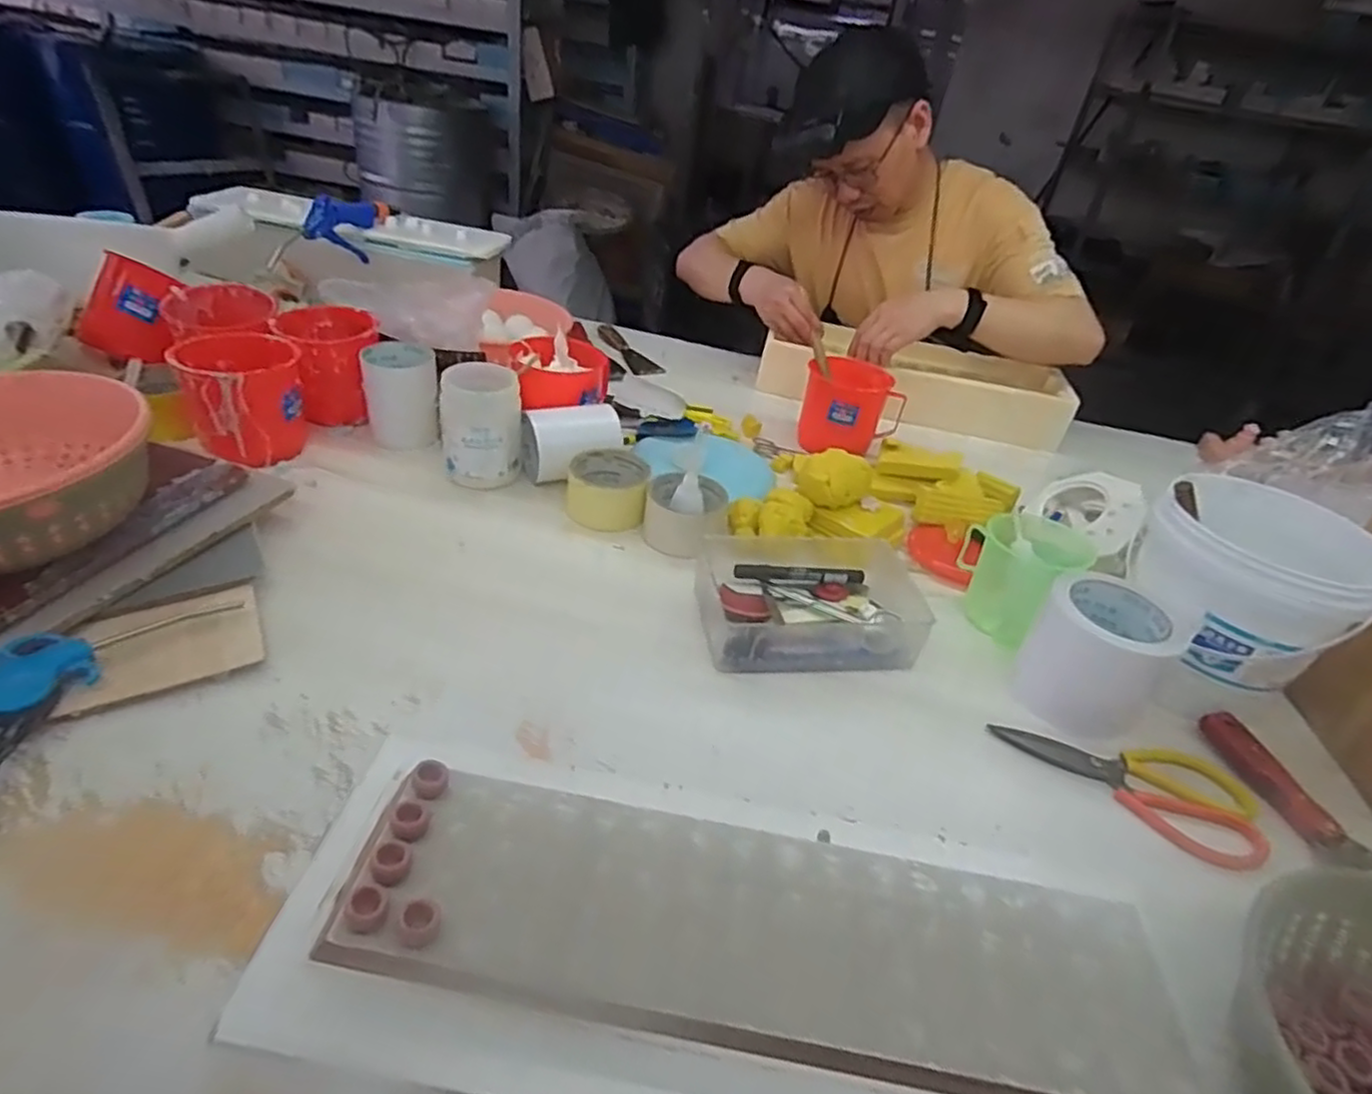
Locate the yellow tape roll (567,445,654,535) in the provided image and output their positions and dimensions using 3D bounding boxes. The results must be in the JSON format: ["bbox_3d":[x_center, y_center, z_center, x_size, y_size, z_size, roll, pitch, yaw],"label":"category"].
[{"bbox_3d":[-0.084,-0.065,0.785,0.085,0.047,0.091,3,38,-3],"label":"yellow tape roll"}]

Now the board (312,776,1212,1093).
[{"bbox_3d":[0.047,0.224,0.408,0.460,0.015,0.120,11,37,1],"label":"board"}]

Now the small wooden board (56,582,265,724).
[{"bbox_3d":[-0.396,0.072,0.540,0.126,0.010,0.085,-17,53,-35],"label":"small wooden board"}]

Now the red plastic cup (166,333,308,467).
[{"bbox_3d":[-0.479,-0.161,0.774,0.110,0.102,0.110,-16,42,-31],"label":"red plastic cup"}]

